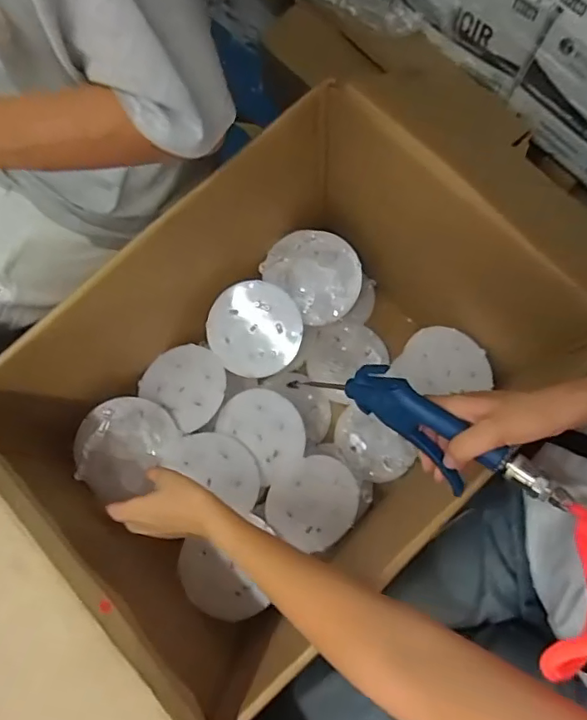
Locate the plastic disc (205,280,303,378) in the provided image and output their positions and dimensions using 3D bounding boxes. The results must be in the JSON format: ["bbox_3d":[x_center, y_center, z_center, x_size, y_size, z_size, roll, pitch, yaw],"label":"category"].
[{"bbox_3d":[-0.054,-0.043,0.740,0.127,0.011,0.128,-2,102,-7],"label":"plastic disc"}]

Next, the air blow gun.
[{"bbox_3d":[0.106,0.056,0.454,0.247,0.067,0.021,30,49,29],"label":"air blow gun"}]

